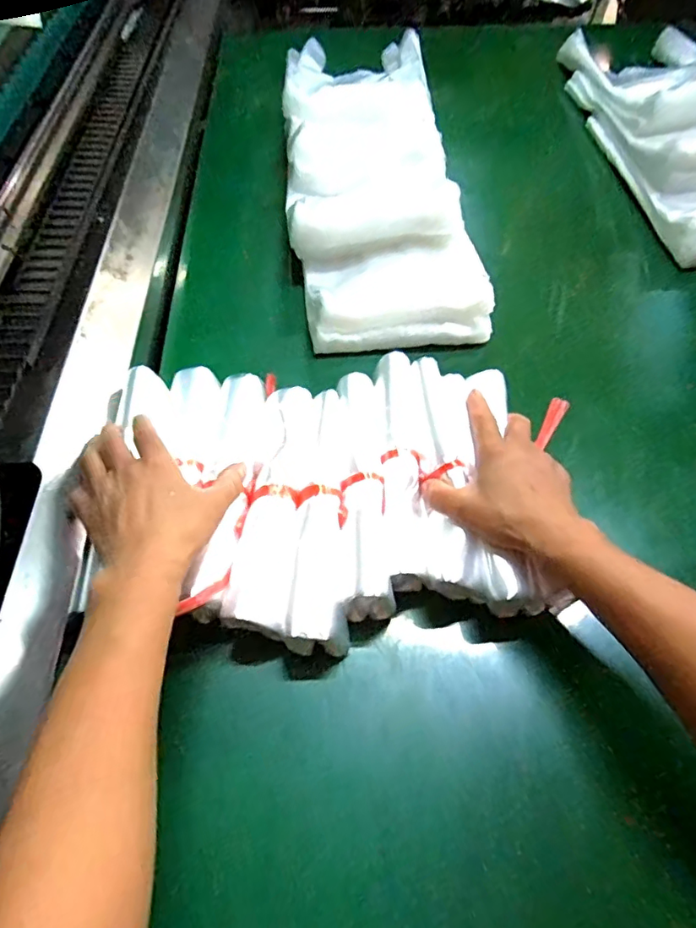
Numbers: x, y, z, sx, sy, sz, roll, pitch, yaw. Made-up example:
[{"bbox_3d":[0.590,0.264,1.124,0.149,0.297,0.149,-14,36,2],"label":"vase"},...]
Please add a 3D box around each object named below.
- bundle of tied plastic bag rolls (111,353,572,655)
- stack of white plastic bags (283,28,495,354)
[{"bbox_3d":[0.005,0.020,0.435,0.330,0.060,0.235,-6,59,-5],"label":"bundle of tied plastic bag rolls"},{"bbox_3d":[0.024,-0.341,0.616,0.220,0.071,0.467,-9,72,-6],"label":"stack of white plastic bags"}]

